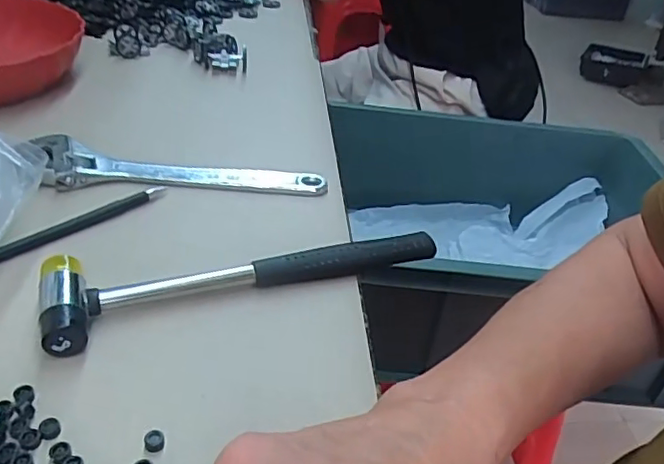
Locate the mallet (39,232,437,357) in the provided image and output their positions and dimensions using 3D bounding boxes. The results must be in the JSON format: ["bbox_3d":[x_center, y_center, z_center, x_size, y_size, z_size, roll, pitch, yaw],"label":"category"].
[{"bbox_3d":[-0.049,0.020,0.368,0.247,0.021,0.060,-11,39,-24],"label":"mallet"}]

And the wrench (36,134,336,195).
[{"bbox_3d":[-0.119,-0.050,0.467,0.222,0.023,0.048,1,36,-8],"label":"wrench"}]

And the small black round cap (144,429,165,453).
[{"bbox_3d":[-0.083,0.097,0.271,0.009,0.004,0.011,-5,37,-16],"label":"small black round cap"}]

